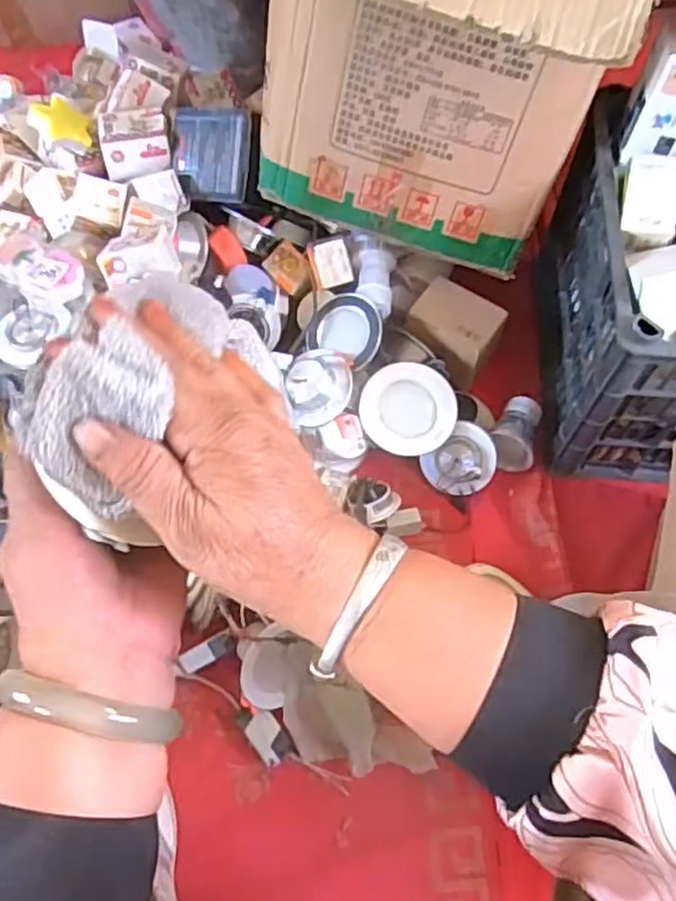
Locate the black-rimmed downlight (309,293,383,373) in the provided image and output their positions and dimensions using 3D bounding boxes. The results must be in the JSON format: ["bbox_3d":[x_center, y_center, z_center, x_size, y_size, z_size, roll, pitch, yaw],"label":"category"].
[{"bbox_3d":[0.017,-0.142,0.861,0.083,0.040,0.078,28,91,19],"label":"black-rimmed downlight"}]

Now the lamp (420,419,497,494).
[{"bbox_3d":[0.149,0.014,0.855,0.074,0.023,0.087,44,103,-1],"label":"lamp"}]

